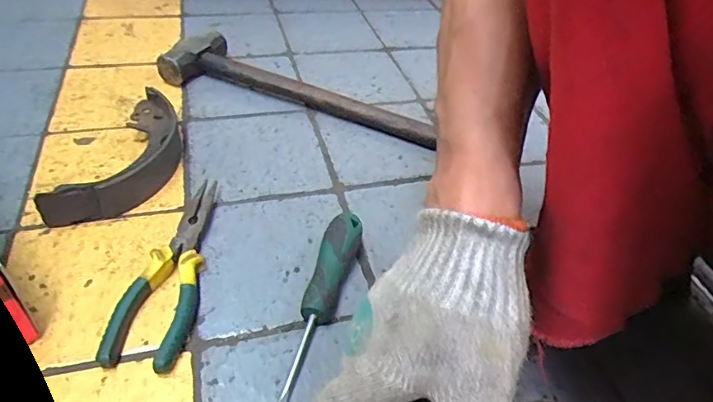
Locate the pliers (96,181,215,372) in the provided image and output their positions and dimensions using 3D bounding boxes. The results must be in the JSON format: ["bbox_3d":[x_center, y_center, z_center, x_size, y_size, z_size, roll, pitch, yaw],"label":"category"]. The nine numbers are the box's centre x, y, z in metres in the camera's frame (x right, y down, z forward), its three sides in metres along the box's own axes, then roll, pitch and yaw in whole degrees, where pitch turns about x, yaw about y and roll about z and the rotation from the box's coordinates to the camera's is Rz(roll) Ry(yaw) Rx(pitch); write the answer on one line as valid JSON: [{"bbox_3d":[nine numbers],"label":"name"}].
[{"bbox_3d":[-0.151,0.051,0.423,0.056,0.022,0.192,7,43,0],"label":"pliers"}]

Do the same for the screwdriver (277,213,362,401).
[{"bbox_3d":[-0.028,0.083,0.386,0.029,0.030,0.182,12,43,5],"label":"screwdriver"}]

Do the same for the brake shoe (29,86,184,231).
[{"bbox_3d":[-0.225,-0.047,0.503,0.080,0.038,0.193,10,43,3],"label":"brake shoe"}]

